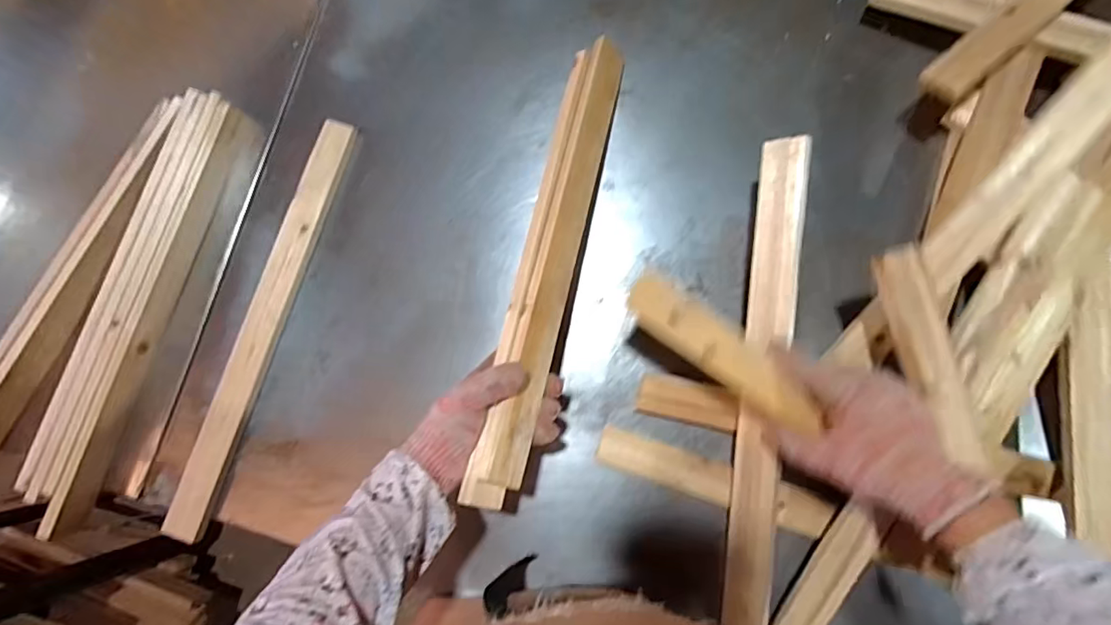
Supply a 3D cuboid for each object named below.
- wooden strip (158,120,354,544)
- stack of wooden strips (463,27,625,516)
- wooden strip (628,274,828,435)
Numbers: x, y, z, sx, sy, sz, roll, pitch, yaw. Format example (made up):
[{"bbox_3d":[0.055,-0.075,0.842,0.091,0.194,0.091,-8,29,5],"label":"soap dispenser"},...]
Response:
[{"bbox_3d":[-0.334,0.011,0.596,0.045,0.017,0.484,19,85,7],"label":"wooden strip"},{"bbox_3d":[-0.005,-0.061,0.521,0.053,0.033,0.485,11,73,6],"label":"stack of wooden strips"},{"bbox_3d":[0.147,0.035,0.456,0.188,0.017,0.048,38,88,2],"label":"wooden strip"}]

